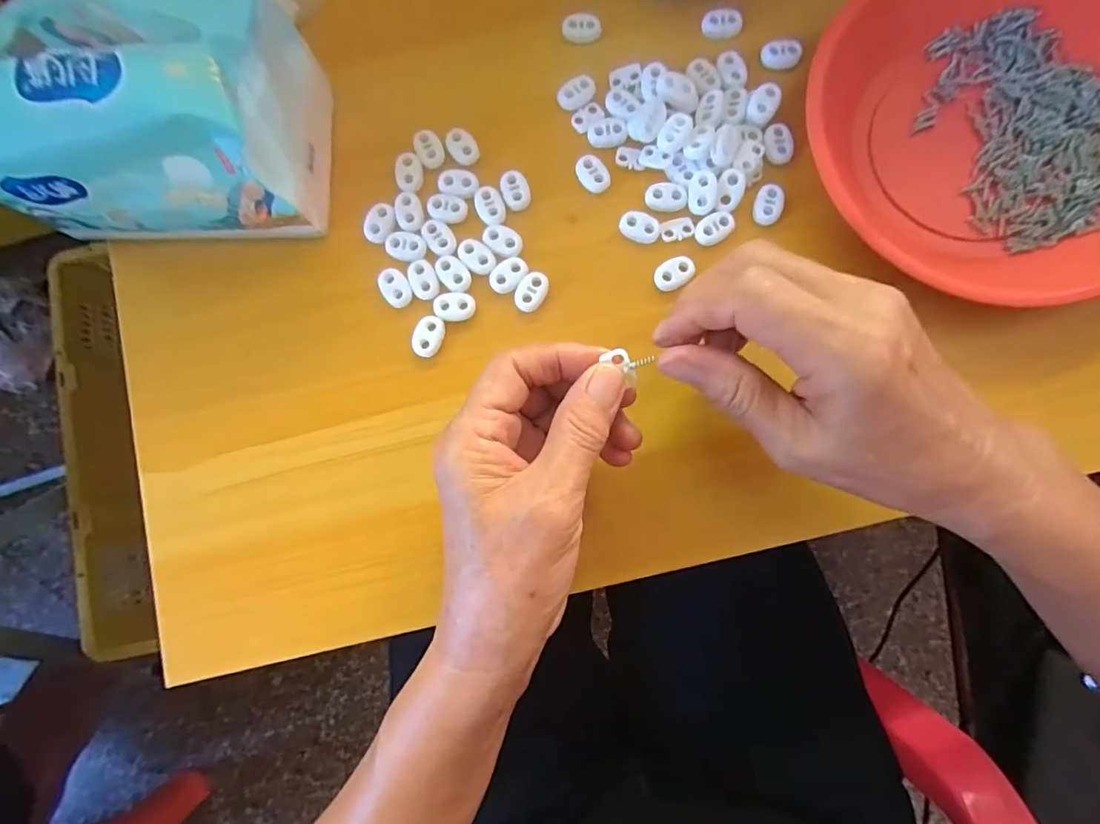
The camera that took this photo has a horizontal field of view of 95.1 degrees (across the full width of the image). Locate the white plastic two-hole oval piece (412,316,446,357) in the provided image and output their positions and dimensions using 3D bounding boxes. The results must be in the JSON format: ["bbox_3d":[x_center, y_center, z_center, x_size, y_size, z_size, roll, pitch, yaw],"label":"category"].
[{"bbox_3d":[-0.066,-0.041,0.274,0.015,0.005,0.022,17,84,3],"label":"white plastic two-hole oval piece"}]

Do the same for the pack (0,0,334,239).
[{"bbox_3d":[-0.194,-0.145,0.243,0.142,0.091,0.100,-4,83,1],"label":"pack"}]

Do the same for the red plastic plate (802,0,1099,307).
[{"bbox_3d":[0.234,-0.156,0.265,0.192,0.024,0.185,0,84,2],"label":"red plastic plate"}]

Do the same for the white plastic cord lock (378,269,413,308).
[{"bbox_3d":[-0.085,-0.068,0.274,0.014,0.004,0.023,-33,84,-2],"label":"white plastic cord lock"}]

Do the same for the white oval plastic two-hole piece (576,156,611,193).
[{"bbox_3d":[0.024,-0.133,0.282,0.015,0.006,0.021,-34,84,-2],"label":"white oval plastic two-hole piece"}]

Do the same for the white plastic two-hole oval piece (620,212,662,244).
[{"bbox_3d":[0.050,-0.102,0.278,0.023,0.005,0.014,25,85,4],"label":"white plastic two-hole oval piece"}]

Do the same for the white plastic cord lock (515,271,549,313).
[{"bbox_3d":[-0.010,-0.066,0.276,0.015,0.006,0.023,26,85,4],"label":"white plastic cord lock"}]

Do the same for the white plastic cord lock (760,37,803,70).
[{"bbox_3d":[0.131,-0.203,0.285,0.022,0.004,0.016,-3,83,1],"label":"white plastic cord lock"}]

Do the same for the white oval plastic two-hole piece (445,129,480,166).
[{"bbox_3d":[-0.049,-0.150,0.285,0.015,0.005,0.021,-38,84,-3],"label":"white oval plastic two-hole piece"}]

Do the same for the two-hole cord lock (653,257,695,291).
[{"bbox_3d":[0.068,-0.076,0.274,0.022,0.005,0.017,-28,84,-2],"label":"two-hole cord lock"}]

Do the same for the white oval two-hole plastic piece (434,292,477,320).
[{"bbox_3d":[-0.052,-0.058,0.274,0.022,0.004,0.016,-6,83,1],"label":"white oval two-hole plastic piece"}]

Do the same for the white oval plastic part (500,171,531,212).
[{"bbox_3d":[-0.019,-0.124,0.282,0.015,0.006,0.021,-27,84,-2],"label":"white oval plastic part"}]

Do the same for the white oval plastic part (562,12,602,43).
[{"bbox_3d":[0.019,-0.224,0.293,0.022,0.008,0.012,4,84,2],"label":"white oval plastic part"}]

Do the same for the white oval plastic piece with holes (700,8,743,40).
[{"bbox_3d":[0.099,-0.223,0.288,0.022,0.004,0.016,1,84,2],"label":"white oval plastic piece with holes"}]

